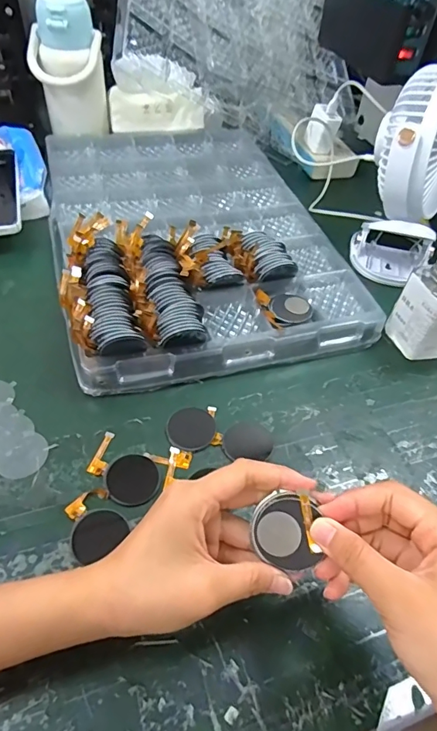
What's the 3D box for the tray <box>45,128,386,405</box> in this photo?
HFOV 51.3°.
[{"bbox_3d":[-0.036,-0.182,0.535,0.309,0.057,0.448,-10,53,-14],"label":"tray"}]

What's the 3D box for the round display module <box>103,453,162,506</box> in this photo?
[{"bbox_3d":[-0.066,0.086,0.348,0.042,0.004,0.040,3,51,-4],"label":"round display module"}]

